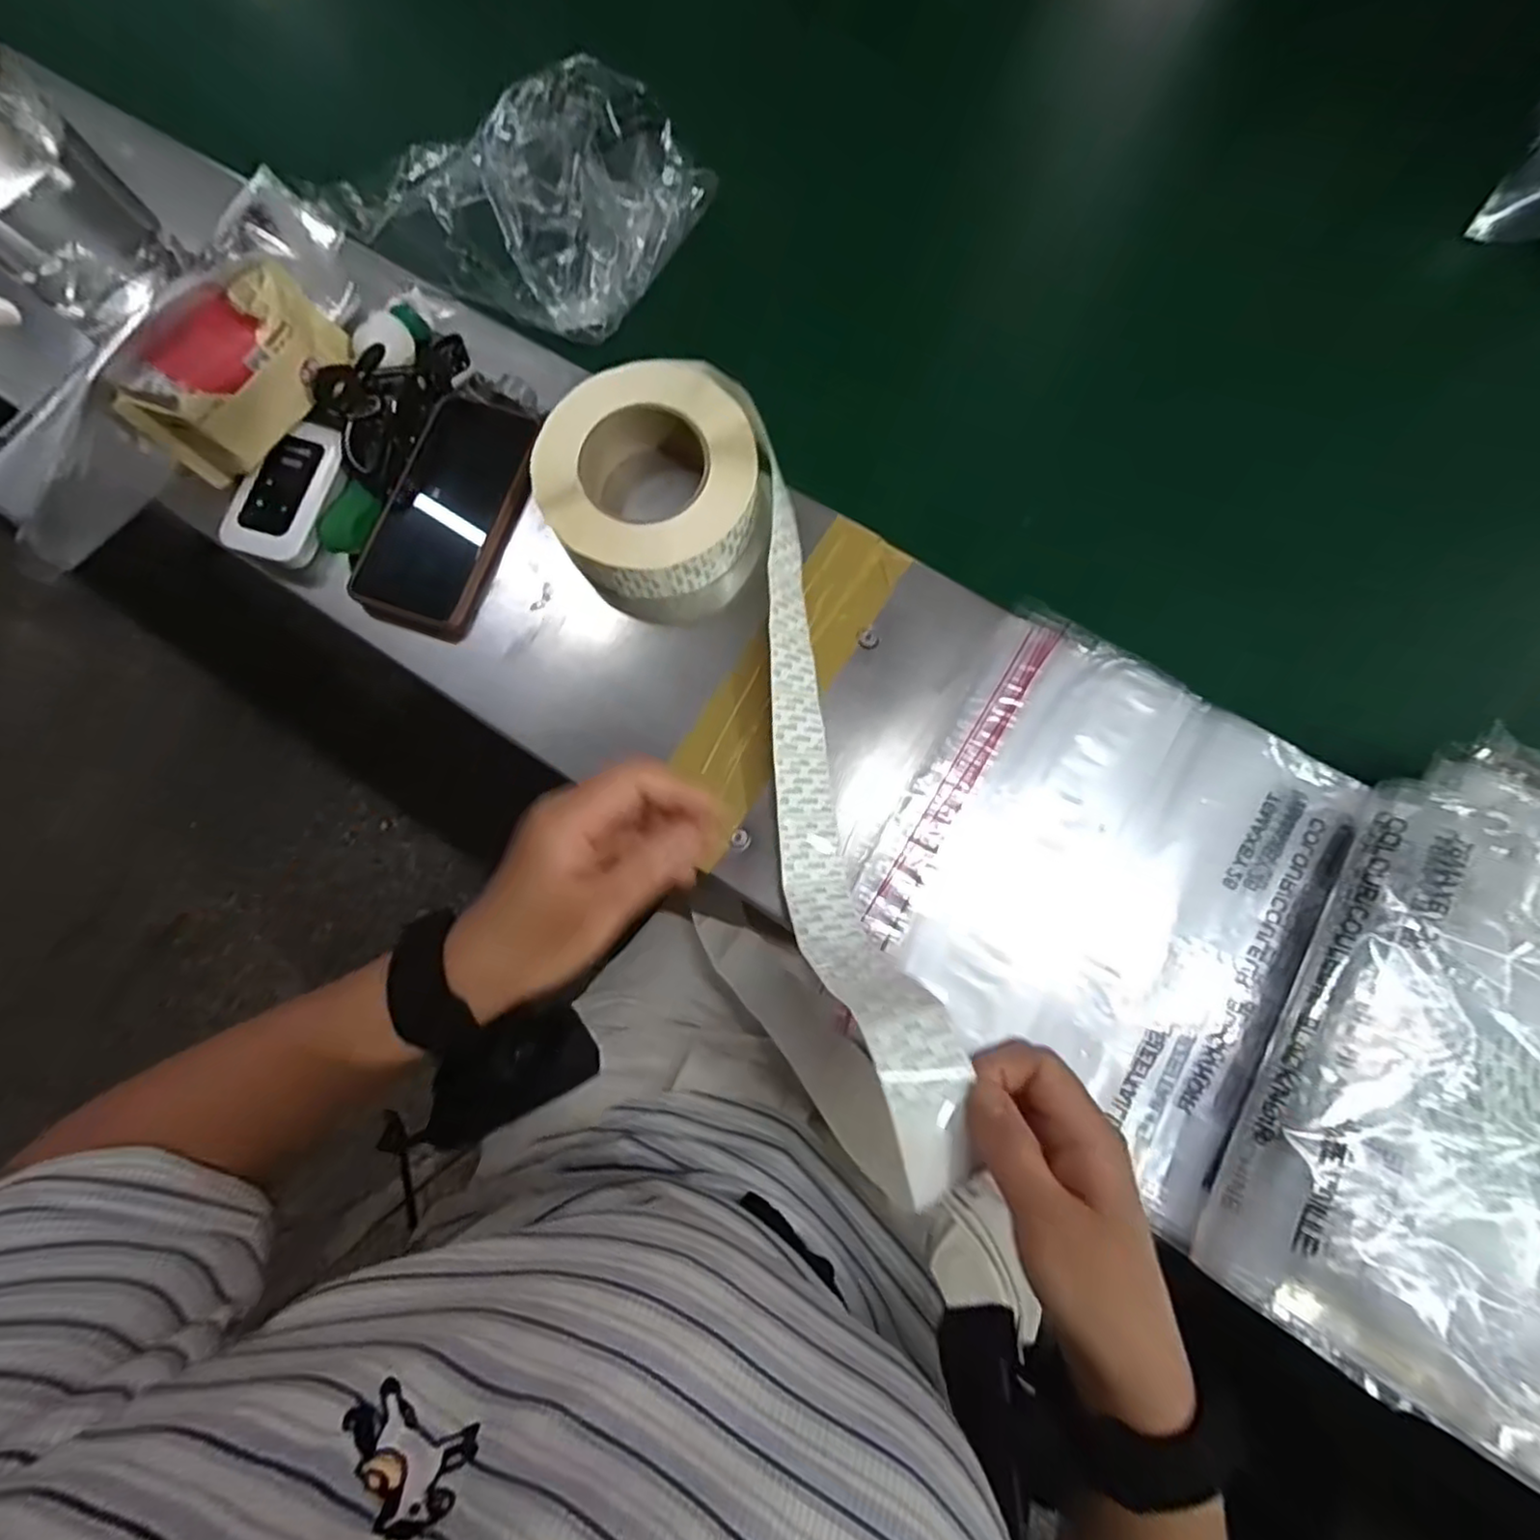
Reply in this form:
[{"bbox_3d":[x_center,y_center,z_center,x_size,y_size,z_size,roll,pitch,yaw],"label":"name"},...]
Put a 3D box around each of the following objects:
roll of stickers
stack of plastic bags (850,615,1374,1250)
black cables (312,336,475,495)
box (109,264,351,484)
[{"bbox_3d":[-0.008,-0.022,0.382,0.137,0.090,0.467,-20,71,-3],"label":"roll of stickers"},{"bbox_3d":[0.189,0.062,0.387,0.228,0.015,0.249,31,81,7],"label":"stack of plastic bags"},{"bbox_3d":[-0.251,-0.244,0.441,0.051,0.034,0.113,28,81,8],"label":"black cables"},{"bbox_3d":[-0.336,-0.251,0.432,0.065,0.054,0.134,32,82,9],"label":"box"}]

